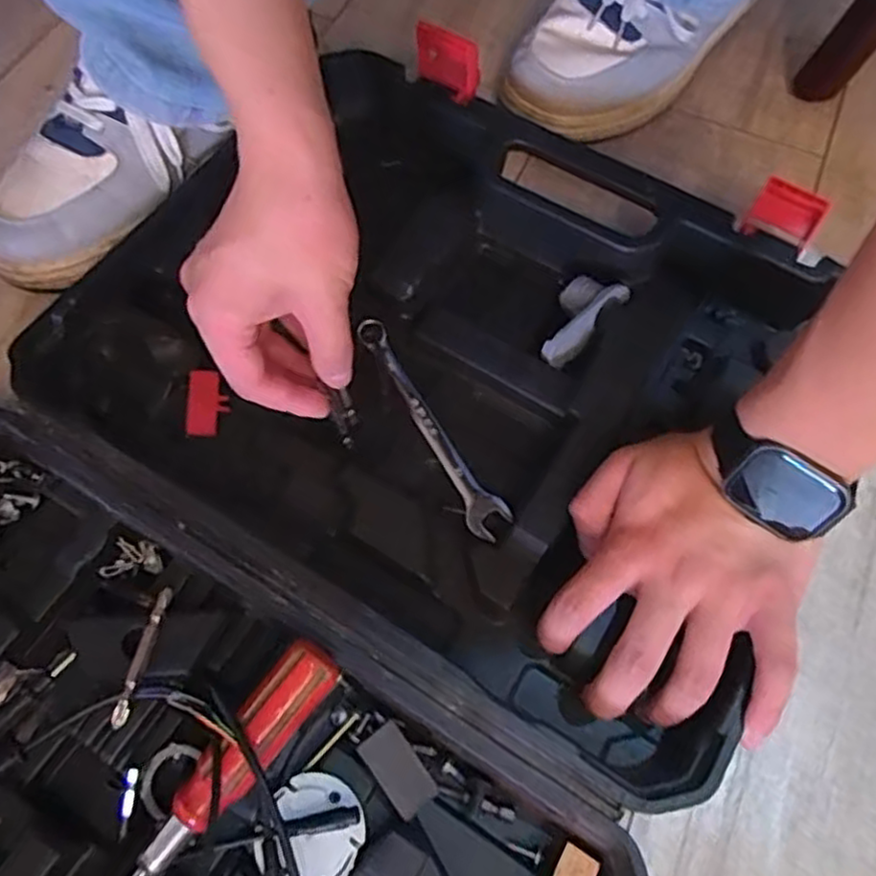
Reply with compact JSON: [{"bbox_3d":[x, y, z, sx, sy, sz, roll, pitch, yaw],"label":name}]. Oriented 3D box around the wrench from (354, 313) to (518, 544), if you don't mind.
[{"bbox_3d":[-0.004,-0.010,0.418,0.024,0.013,0.152,-26,68,-13],"label":"wrench"}]

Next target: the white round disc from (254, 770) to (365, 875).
[{"bbox_3d":[-0.056,0.174,0.313,0.044,0.010,0.045,0,65,-1],"label":"white round disc"}]

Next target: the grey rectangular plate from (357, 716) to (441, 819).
[{"bbox_3d":[-0.018,0.153,0.327,0.020,0.004,0.039,-33,84,-27],"label":"grey rectangular plate"}]

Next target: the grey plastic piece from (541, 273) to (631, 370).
[{"bbox_3d":[0.086,-0.072,0.436,0.035,0.024,0.064,30,80,12],"label":"grey plastic piece"}]

